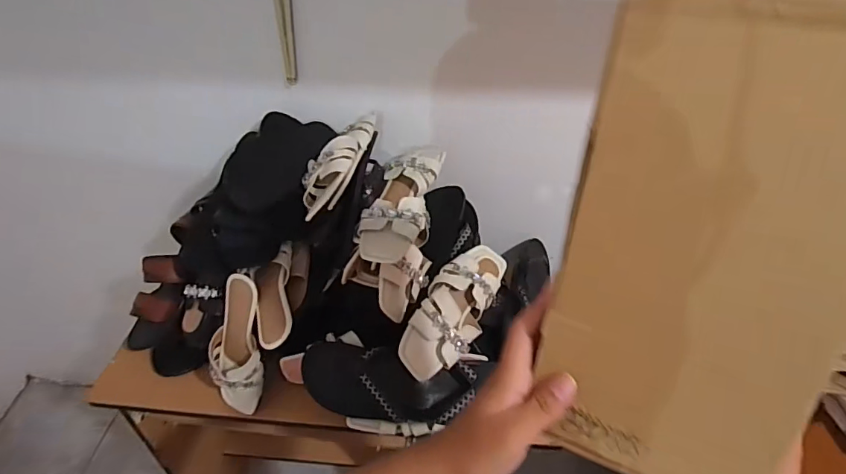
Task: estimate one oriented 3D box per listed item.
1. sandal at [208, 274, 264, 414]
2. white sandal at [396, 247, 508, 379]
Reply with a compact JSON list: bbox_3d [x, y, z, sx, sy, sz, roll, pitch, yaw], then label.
[{"bbox_3d":[-0.293,0.171,0.733,0.081,0.218,0.046,2,5,-2],"label":"sandal"},{"bbox_3d":[0.056,0.113,0.769,0.099,0.066,0.247,20,45,16],"label":"white sandal"}]

